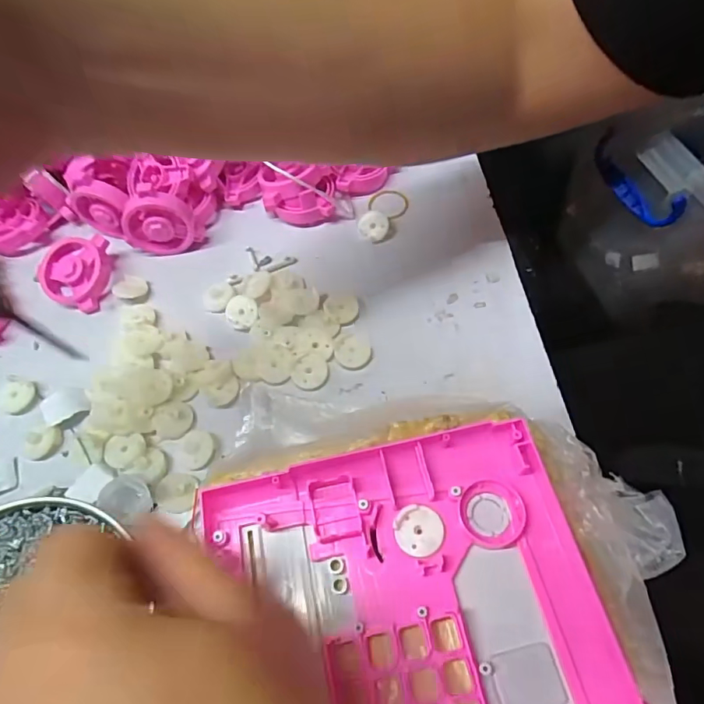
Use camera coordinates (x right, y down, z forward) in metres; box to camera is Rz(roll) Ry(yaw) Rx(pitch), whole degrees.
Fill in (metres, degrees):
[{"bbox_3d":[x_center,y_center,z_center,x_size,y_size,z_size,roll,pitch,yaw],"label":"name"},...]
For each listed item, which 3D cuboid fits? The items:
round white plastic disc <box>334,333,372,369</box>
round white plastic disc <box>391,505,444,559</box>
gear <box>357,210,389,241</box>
[{"bbox_3d":[0.000,-0.001,0.316,0.023,0.004,0.022,-7,59,-2],"label":"round white plastic disc"},{"bbox_3d":[0.032,0.084,0.234,0.023,0.004,0.023,-1,59,2],"label":"round white plastic disc"},{"bbox_3d":[0.016,-0.094,0.368,0.022,0.009,0.021,-1,59,2],"label":"gear"}]

